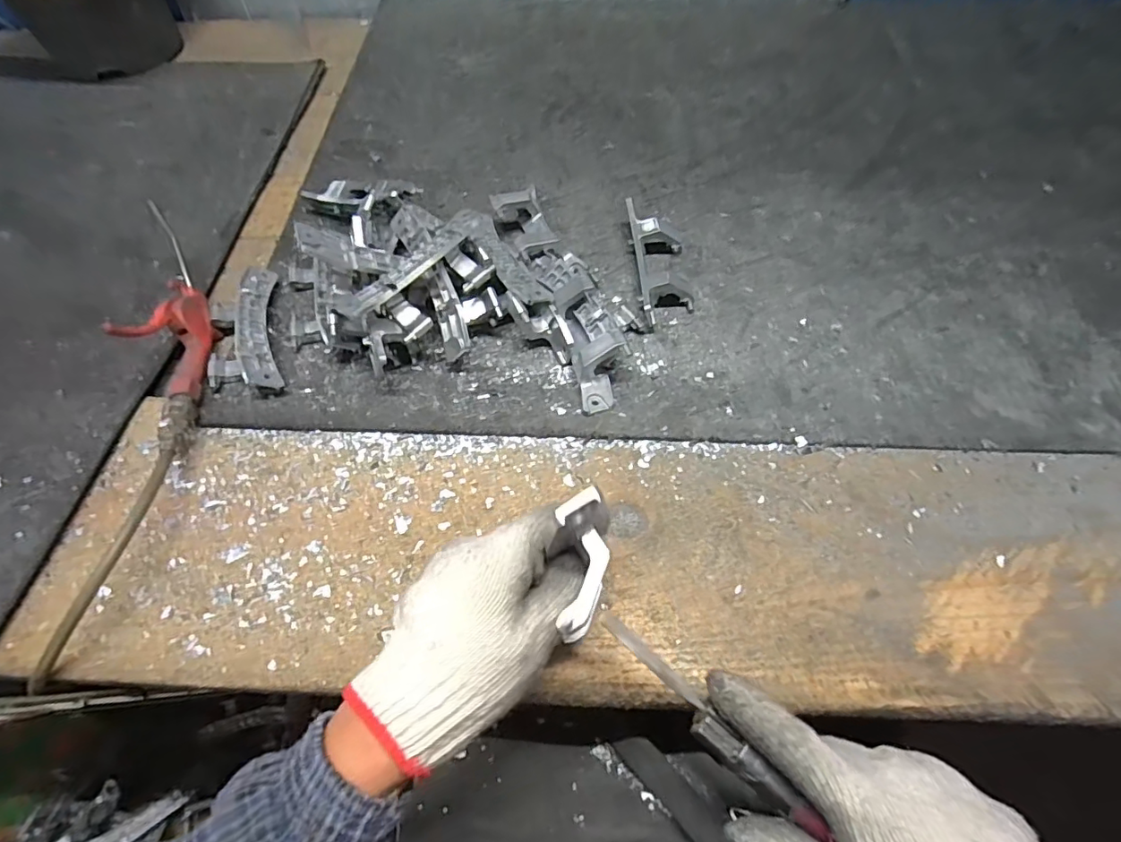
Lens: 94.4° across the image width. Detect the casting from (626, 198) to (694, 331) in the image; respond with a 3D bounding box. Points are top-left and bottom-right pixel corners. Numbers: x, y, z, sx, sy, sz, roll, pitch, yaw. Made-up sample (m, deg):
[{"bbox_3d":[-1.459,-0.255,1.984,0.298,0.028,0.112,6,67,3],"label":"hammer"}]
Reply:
[{"bbox_3d":[0.102,-0.162,0.529,0.059,0.034,0.147,-3,60,-1],"label":"casting"}]

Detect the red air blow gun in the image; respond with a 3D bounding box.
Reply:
[{"bbox_3d":[-0.361,-0.110,0.484,0.020,0.085,0.197,-24,55,8],"label":"red air blow gun"}]

